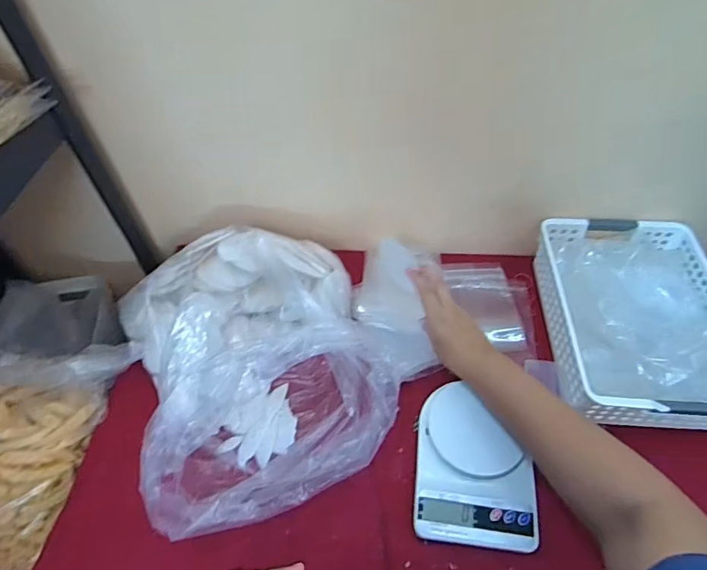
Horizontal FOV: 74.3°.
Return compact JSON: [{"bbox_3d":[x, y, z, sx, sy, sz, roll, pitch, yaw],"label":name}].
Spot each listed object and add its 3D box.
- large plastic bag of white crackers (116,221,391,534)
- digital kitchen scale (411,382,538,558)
[{"bbox_3d":[-0.117,0.077,0.570,0.296,0.128,0.342,-20,53,-14],"label":"large plastic bag of white crackers"},{"bbox_3d":[0.138,0.202,0.535,0.128,0.041,0.171,4,51,6],"label":"digital kitchen scale"}]

